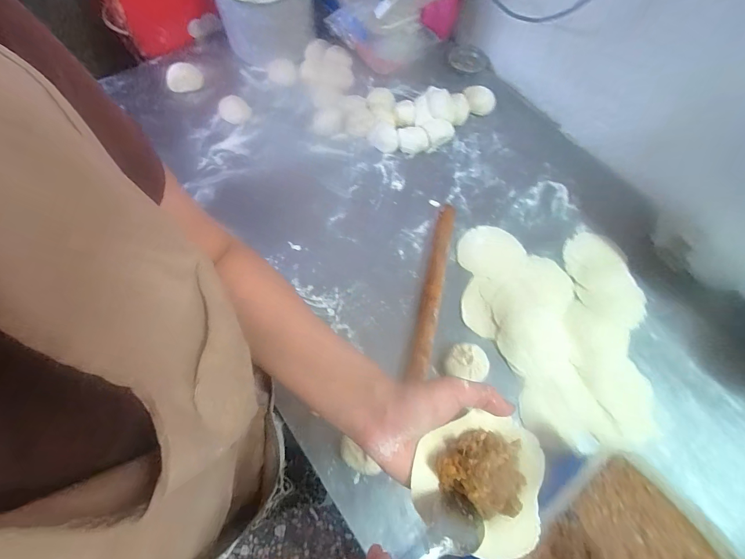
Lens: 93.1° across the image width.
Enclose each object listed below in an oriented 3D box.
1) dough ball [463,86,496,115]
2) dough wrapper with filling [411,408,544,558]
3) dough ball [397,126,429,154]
[{"bbox_3d":[0.230,-0.384,0.759,0.068,0.033,0.055,8,66,2],"label":"dough ball"},{"bbox_3d":[0.083,0.152,0.267,0.097,0.034,0.095,0,68,0],"label":"dough wrapper with filling"},{"bbox_3d":[0.082,-0.283,0.716,0.059,0.029,0.045,-6,67,-4],"label":"dough ball"}]

